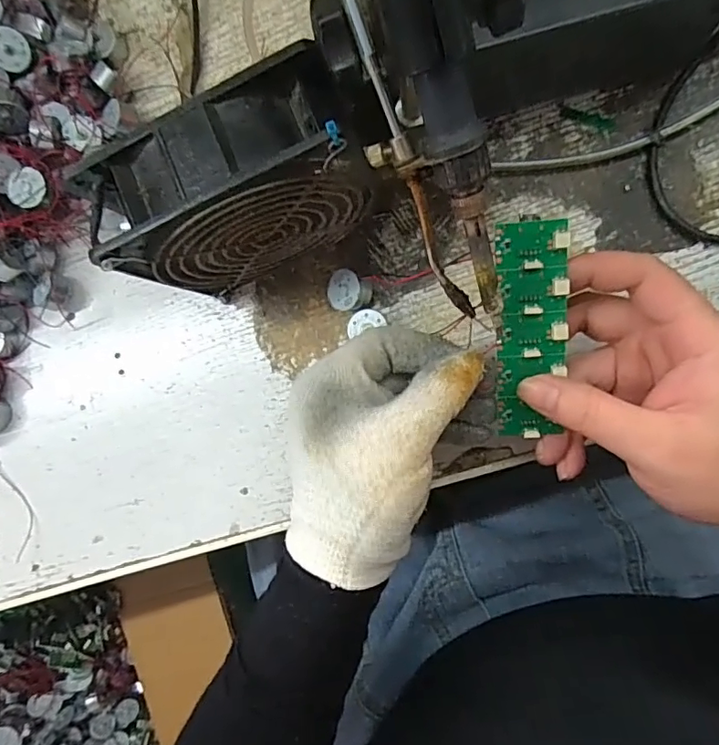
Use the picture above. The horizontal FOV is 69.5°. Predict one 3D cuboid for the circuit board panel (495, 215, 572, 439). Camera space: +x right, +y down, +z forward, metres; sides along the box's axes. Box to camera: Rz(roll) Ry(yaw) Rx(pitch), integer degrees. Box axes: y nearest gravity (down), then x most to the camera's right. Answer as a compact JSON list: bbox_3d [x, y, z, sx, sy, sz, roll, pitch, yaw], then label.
[{"bbox_3d":[0.077,-0.017,0.235,0.030,0.006,0.099,1,106,10],"label":"circuit board panel"}]

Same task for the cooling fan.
[{"bbox_3d":[-0.052,-0.084,0.261,0.124,0.121,0.048,-22,88,10],"label":"cooling fan"}]

